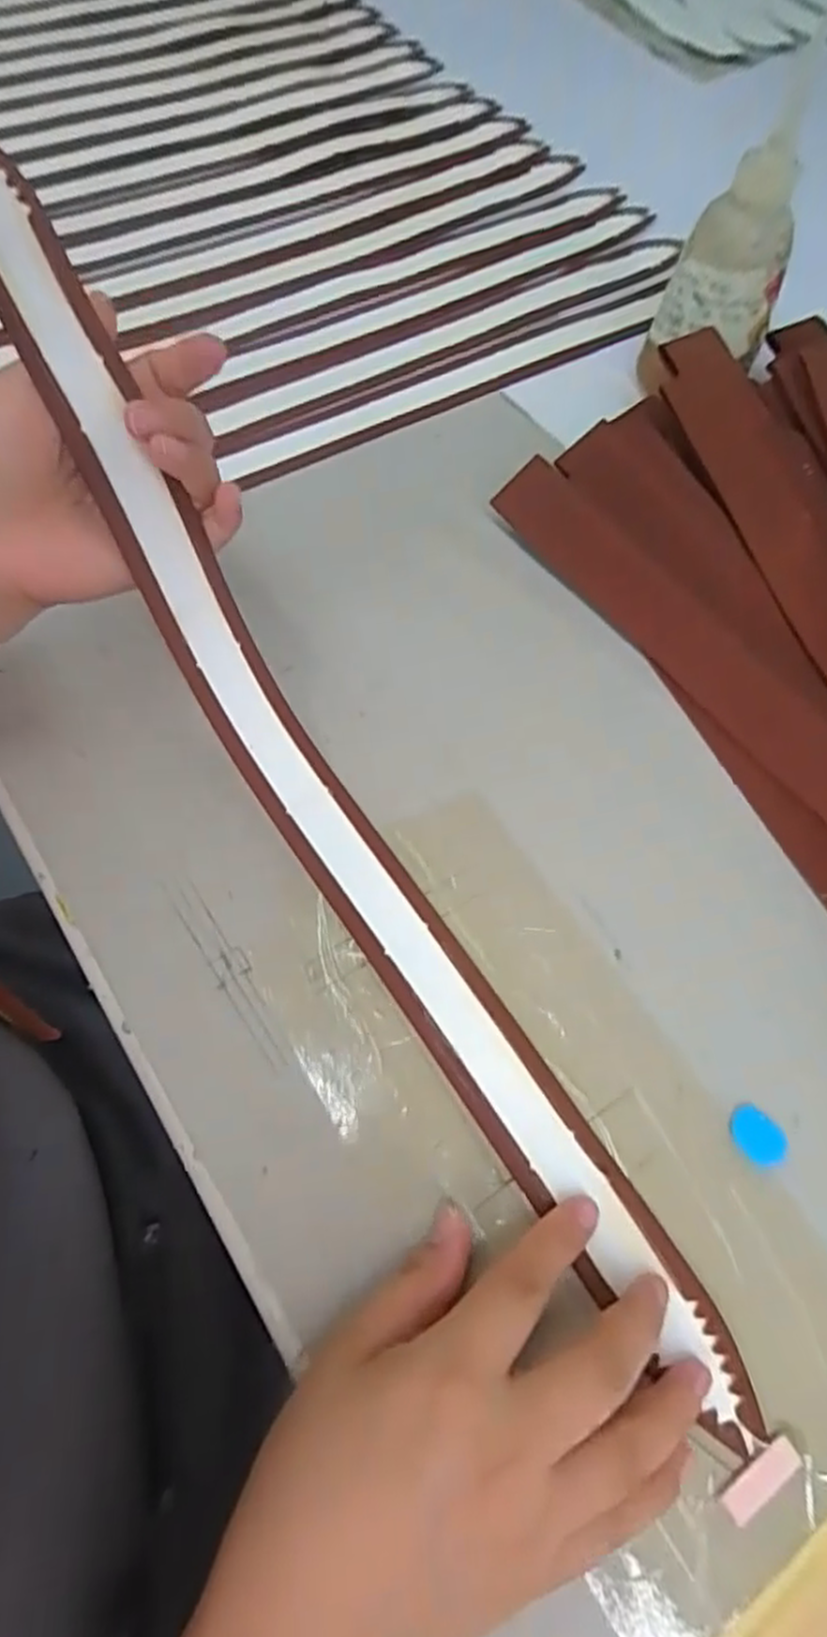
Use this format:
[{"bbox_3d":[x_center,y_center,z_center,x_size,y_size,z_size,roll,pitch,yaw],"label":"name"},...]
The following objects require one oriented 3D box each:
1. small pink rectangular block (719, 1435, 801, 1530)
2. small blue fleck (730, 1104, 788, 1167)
[{"bbox_3d":[0.116,0.221,0.249,0.031,0.004,0.009,-32,71,-15],"label":"small pink rectangular block"},{"bbox_3d":[0.136,0.125,0.293,0.023,0.004,0.018,39,70,14],"label":"small blue fleck"}]

